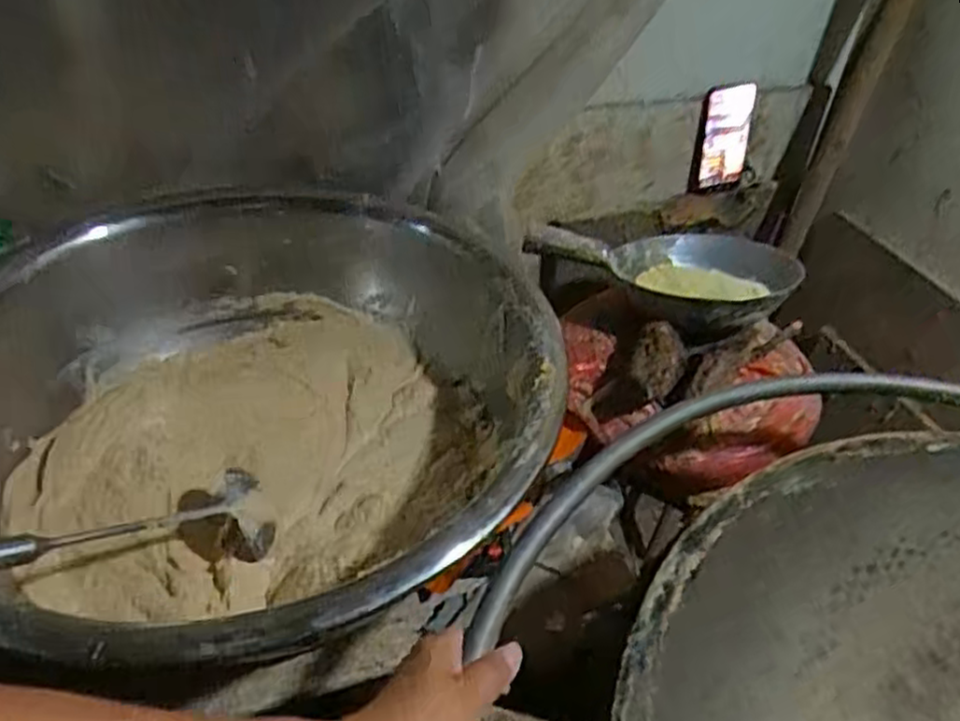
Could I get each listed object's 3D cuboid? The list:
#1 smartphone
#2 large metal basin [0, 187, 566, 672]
[{"bbox_3d":[0.362,-0.326,1.092,0.095,0.157,0.012,-12,39,-15],"label":"smartphone"},{"bbox_3d":[-0.221,0.037,0.746,0.566,0.182,0.618,4,40,-3],"label":"large metal basin"}]

